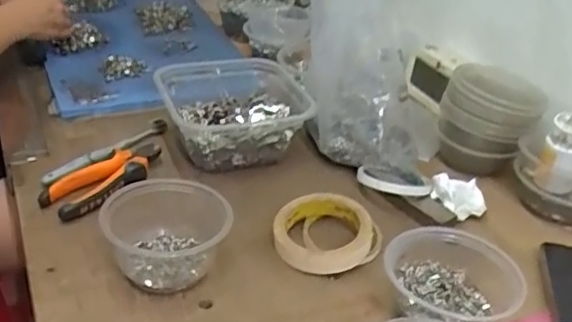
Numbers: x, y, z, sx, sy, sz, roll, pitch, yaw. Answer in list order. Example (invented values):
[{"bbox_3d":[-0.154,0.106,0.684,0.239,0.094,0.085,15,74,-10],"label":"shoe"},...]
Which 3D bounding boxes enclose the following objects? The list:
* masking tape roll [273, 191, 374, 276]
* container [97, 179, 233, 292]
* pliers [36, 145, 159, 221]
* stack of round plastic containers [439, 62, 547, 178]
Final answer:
[{"bbox_3d":[0.038,0.069,0.603,0.095,0.034,0.095,3,33,-2],"label":"masking tape roll"},{"bbox_3d":[-0.112,0.069,0.564,0.114,0.063,0.114,3,33,-2],"label":"container"},{"bbox_3d":[-0.194,0.017,0.656,0.064,0.024,0.144,26,38,29],"label":"pliers"},{"bbox_3d":[0.257,-0.055,0.748,0.110,0.103,0.097,28,39,31],"label":"stack of round plastic containers"}]

